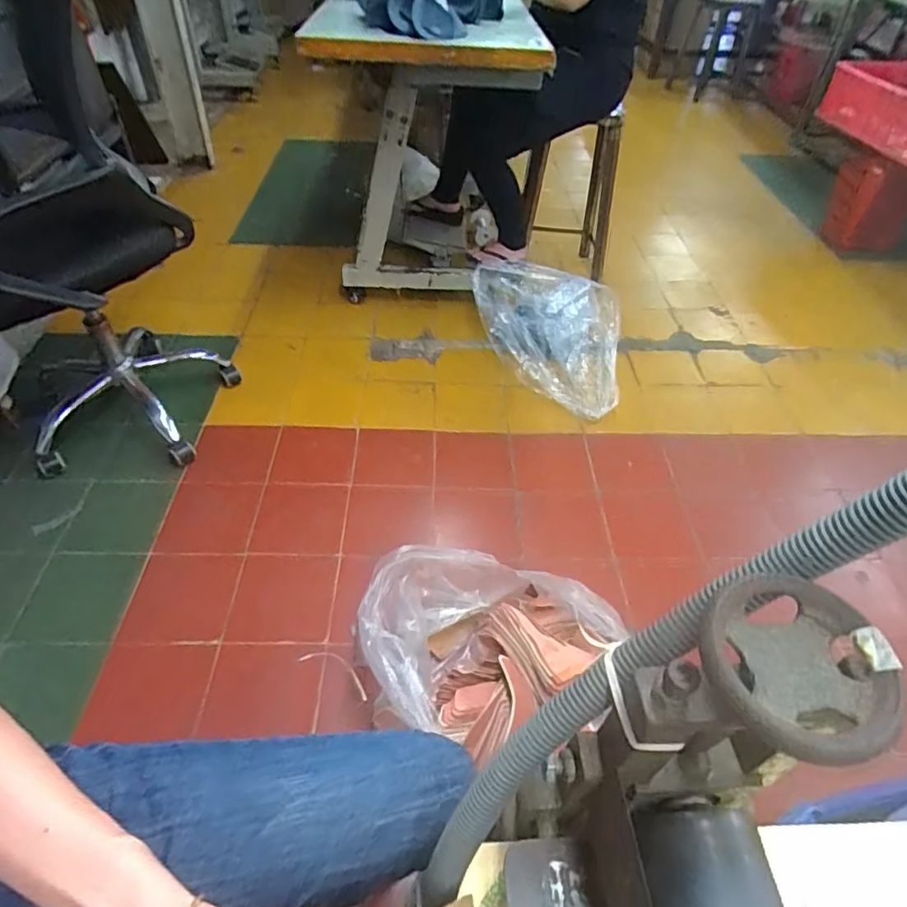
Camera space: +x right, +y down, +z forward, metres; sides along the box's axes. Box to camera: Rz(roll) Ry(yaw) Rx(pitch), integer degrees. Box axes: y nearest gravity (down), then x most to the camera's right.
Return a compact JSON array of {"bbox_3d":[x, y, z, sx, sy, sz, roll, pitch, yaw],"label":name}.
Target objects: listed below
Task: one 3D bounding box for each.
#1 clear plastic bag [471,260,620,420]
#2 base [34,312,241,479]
[{"bbox_3d":[0.273,-0.373,1.656,0.544,0.261,0.277,30,52,25],"label":"clear plastic bag"},{"bbox_3d":[-0.801,-0.223,1.429,0.451,0.283,0.487,-5,46,-7],"label":"base"}]

